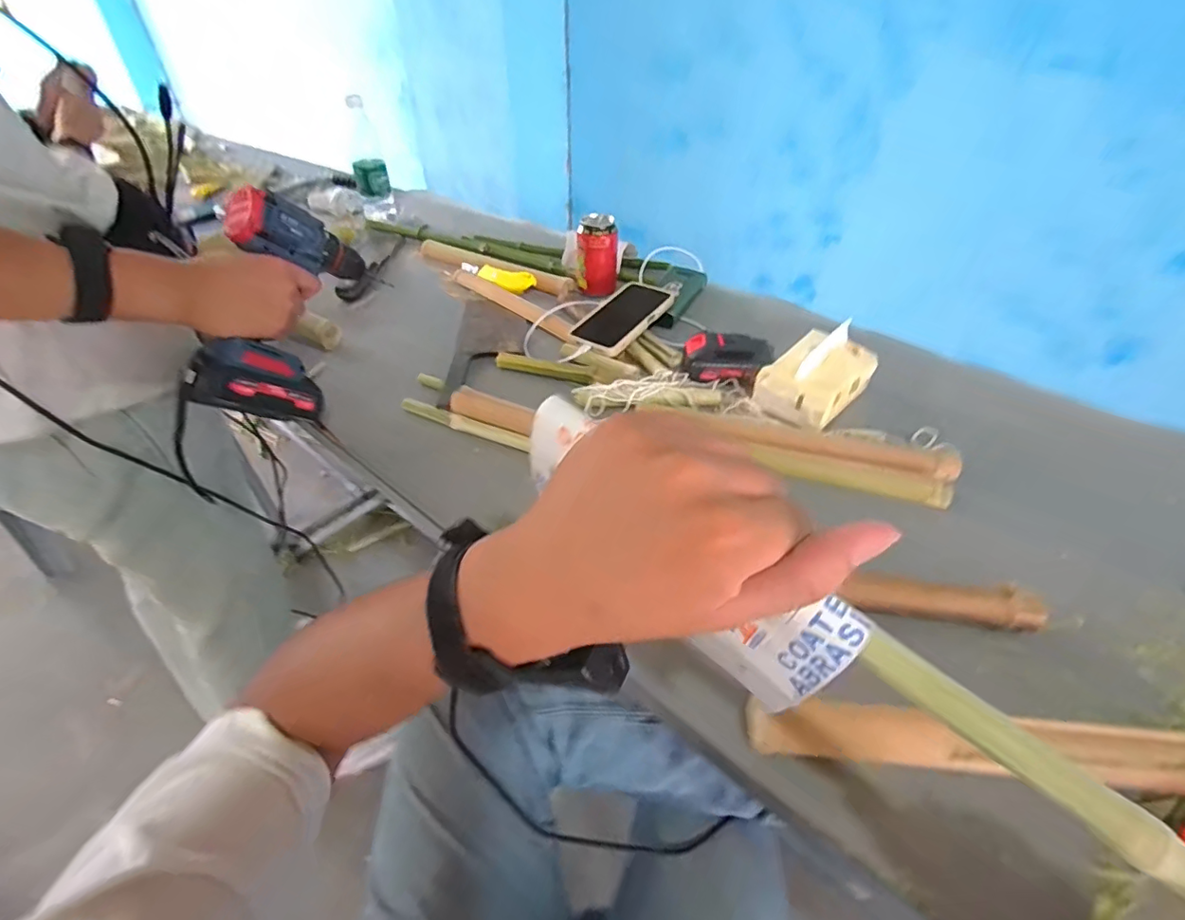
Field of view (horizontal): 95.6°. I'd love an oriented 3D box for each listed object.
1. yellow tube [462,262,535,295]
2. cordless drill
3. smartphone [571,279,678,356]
[{"bbox_3d":[-0.164,-0.318,0.921,0.168,0.021,0.040,30,50,29],"label":"yellow tube"},{"bbox_3d":[-0.326,-0.156,0.581,0.072,0.169,0.241,10,74,11],"label":"cordless drill"},{"bbox_3d":[0.047,-0.210,0.773,0.088,0.011,0.181,24,53,26],"label":"smartphone"}]

